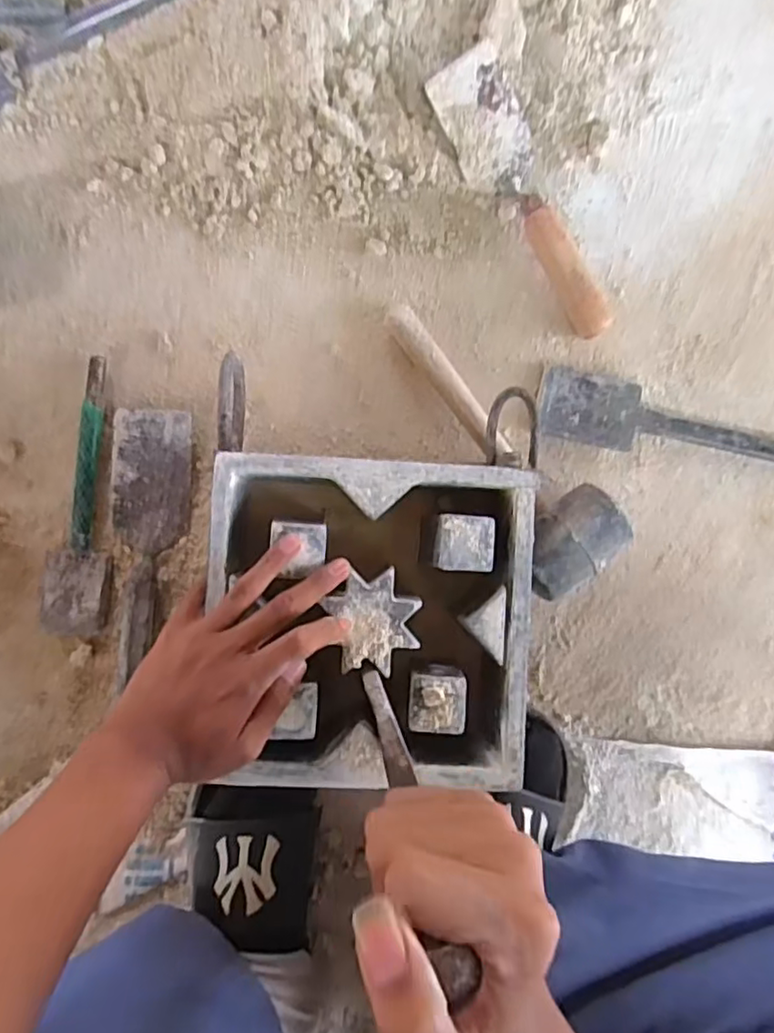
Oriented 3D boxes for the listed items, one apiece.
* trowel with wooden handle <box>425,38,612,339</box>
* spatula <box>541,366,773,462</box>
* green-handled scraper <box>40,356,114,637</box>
[{"bbox_3d":[0.137,-0.289,0.557,0.070,0.058,0.258,-35,90,-4],"label":"trowel with wooden handle"},{"bbox_3d":[0.297,-0.083,0.580,0.305,0.016,0.066,10,87,-3],"label":"spatula"},{"bbox_3d":[-0.266,-0.016,0.538,0.056,0.020,0.239,5,87,-4],"label":"green-handled scraper"}]

